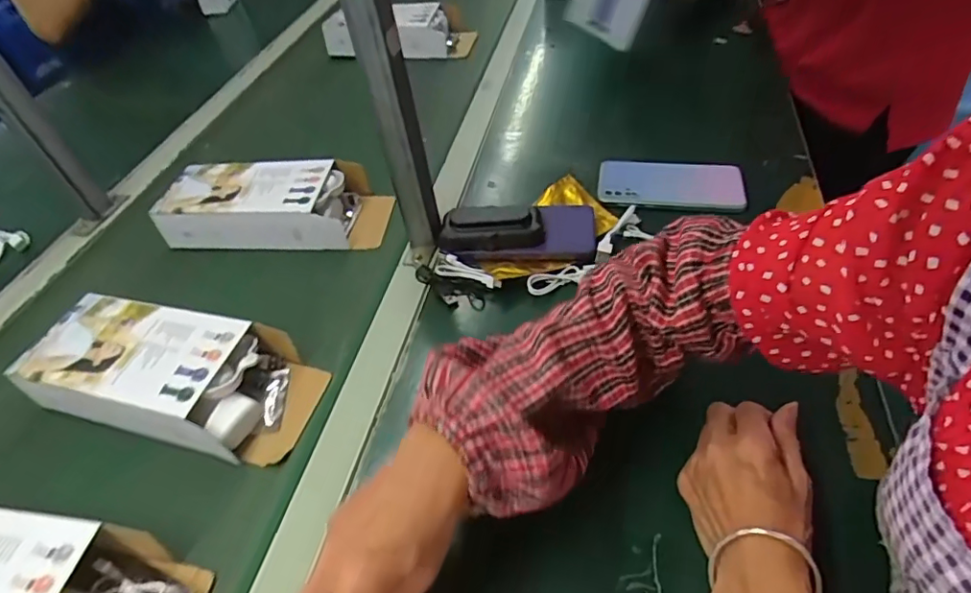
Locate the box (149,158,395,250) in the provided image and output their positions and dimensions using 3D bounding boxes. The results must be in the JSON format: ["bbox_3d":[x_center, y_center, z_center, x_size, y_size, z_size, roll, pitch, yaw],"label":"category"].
[{"bbox_3d":[-0.258,-0.113,0.656,0.257,0.062,0.104,0,45,6],"label":"box"}]

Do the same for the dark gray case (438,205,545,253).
[{"bbox_3d":[0.006,-0.077,0.582,0.111,0.026,0.055,-4,44,3],"label":"dark gray case"}]

